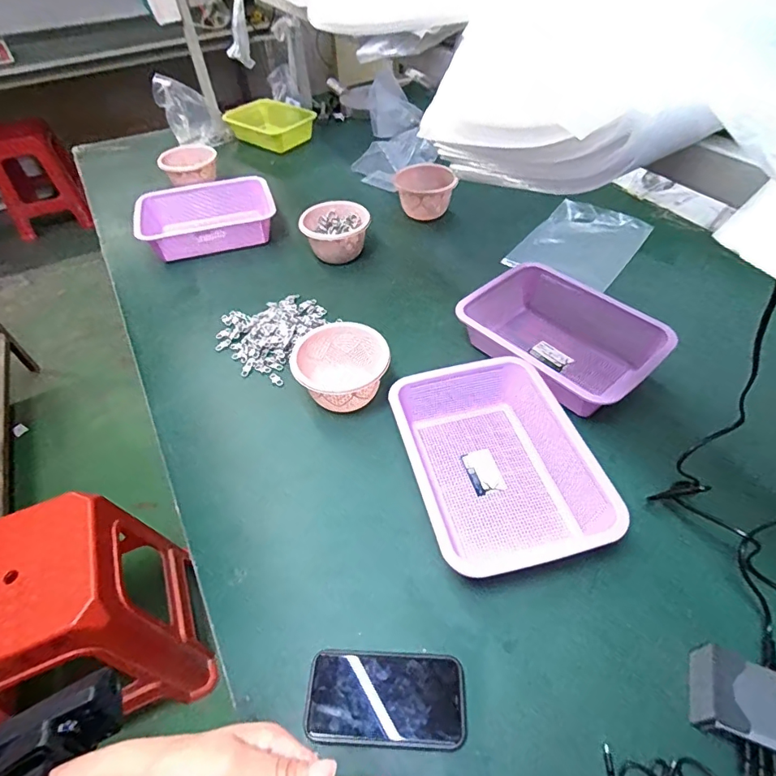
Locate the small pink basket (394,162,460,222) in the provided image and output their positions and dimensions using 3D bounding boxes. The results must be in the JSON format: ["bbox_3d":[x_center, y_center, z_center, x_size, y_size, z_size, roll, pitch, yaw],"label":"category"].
[{"bbox_3d":[0.091,-0.486,1.152,0.140,0.080,0.158,-4,49,1],"label":"small pink basket"}]

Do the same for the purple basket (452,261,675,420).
[{"bbox_3d":[0.289,-0.090,0.791,0.232,0.074,0.305,-31,54,-22],"label":"purple basket"}]

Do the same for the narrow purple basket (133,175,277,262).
[{"bbox_3d":[-0.407,-0.384,1.076,0.299,0.094,0.174,-18,50,-12],"label":"narrow purple basket"}]

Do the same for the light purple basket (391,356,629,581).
[{"bbox_3d":[0.146,0.101,0.640,0.222,0.075,0.299,-12,50,-7],"label":"light purple basket"}]

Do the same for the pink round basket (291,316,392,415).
[{"bbox_3d":[-0.073,-0.029,0.748,0.140,0.094,0.132,-2,49,2],"label":"pink round basket"}]

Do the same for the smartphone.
[{"bbox_3d":[-0.001,0.321,0.489,0.160,0.011,0.081,0,49,4],"label":"smartphone"}]

